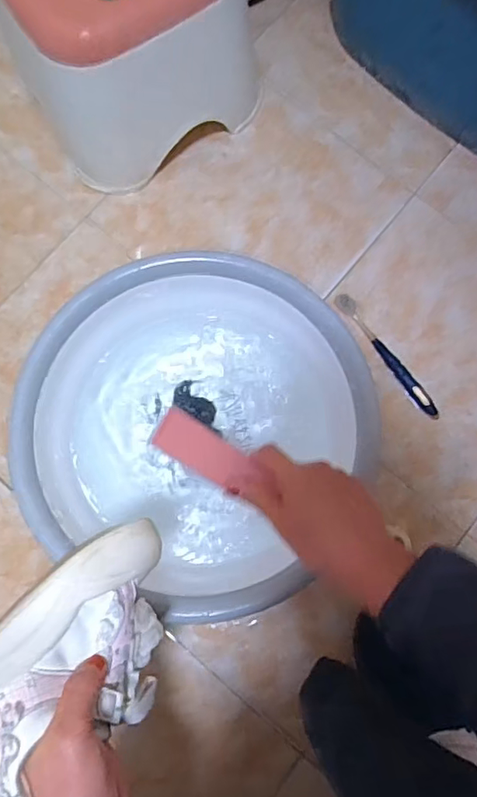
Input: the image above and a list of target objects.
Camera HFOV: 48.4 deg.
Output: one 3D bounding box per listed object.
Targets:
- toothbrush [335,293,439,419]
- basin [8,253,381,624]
[{"bbox_3d":[0.178,-0.051,0.635,0.022,0.016,0.182,-35,82,-6],"label":"toothbrush"},{"bbox_3d":[-0.040,0.027,0.556,0.320,0.127,0.311,0,80,0],"label":"basin"}]

